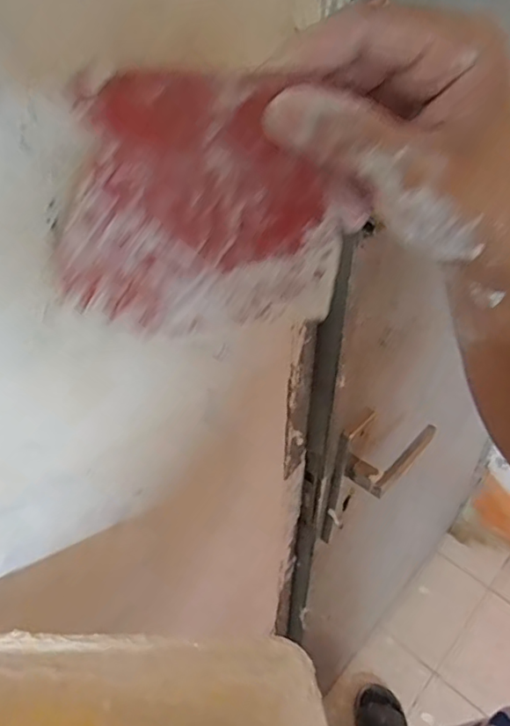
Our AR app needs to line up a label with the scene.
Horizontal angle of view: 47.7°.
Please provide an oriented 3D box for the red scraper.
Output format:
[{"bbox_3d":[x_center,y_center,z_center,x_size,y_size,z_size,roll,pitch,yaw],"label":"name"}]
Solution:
[{"bbox_3d":[-0.018,-0.058,0.231,0.116,0.107,0.010,-15,45,-15],"label":"red scraper"}]

